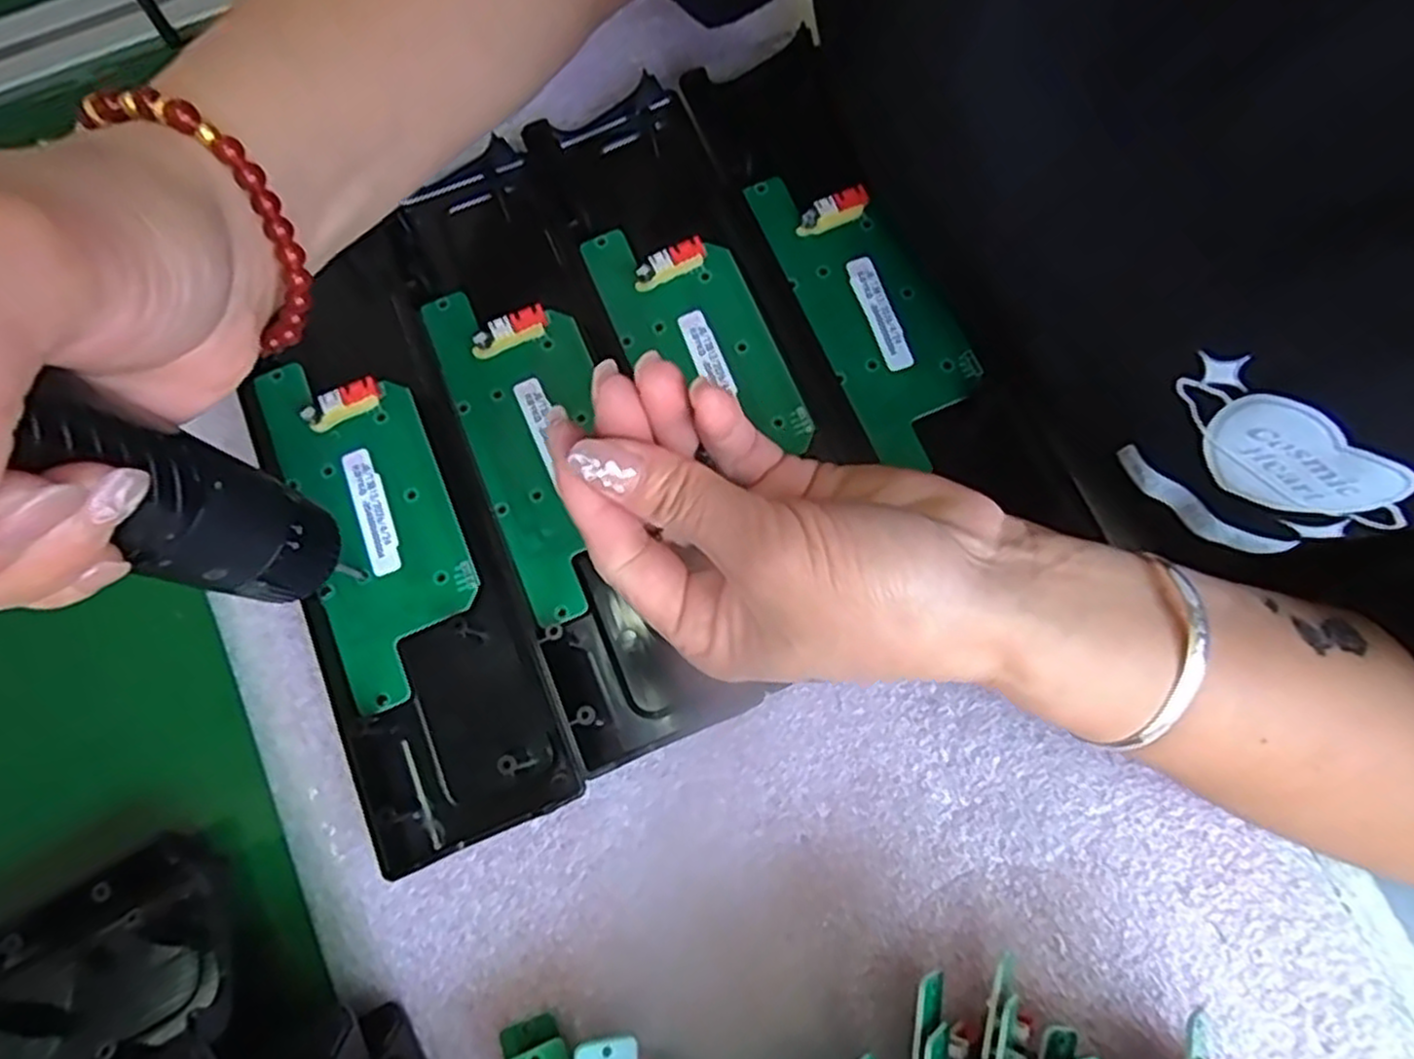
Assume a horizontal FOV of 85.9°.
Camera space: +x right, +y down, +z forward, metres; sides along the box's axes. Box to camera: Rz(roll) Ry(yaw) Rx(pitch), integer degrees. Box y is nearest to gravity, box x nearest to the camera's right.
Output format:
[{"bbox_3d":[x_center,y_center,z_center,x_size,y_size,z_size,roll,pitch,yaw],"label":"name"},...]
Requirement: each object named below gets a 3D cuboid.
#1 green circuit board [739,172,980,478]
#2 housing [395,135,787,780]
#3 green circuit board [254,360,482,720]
[{"bbox_3d":[0.063,-0.090,0.296,0.050,0.005,0.127,-23,79,-3],"label":"green circuit board"},{"bbox_3d":[-0.060,-0.039,0.282,0.064,0.024,0.244,-24,79,-3],"label":"housing"},{"bbox_3d":[-0.123,-0.006,0.282,0.053,0.008,0.130,-24,79,-3],"label":"green circuit board"}]

